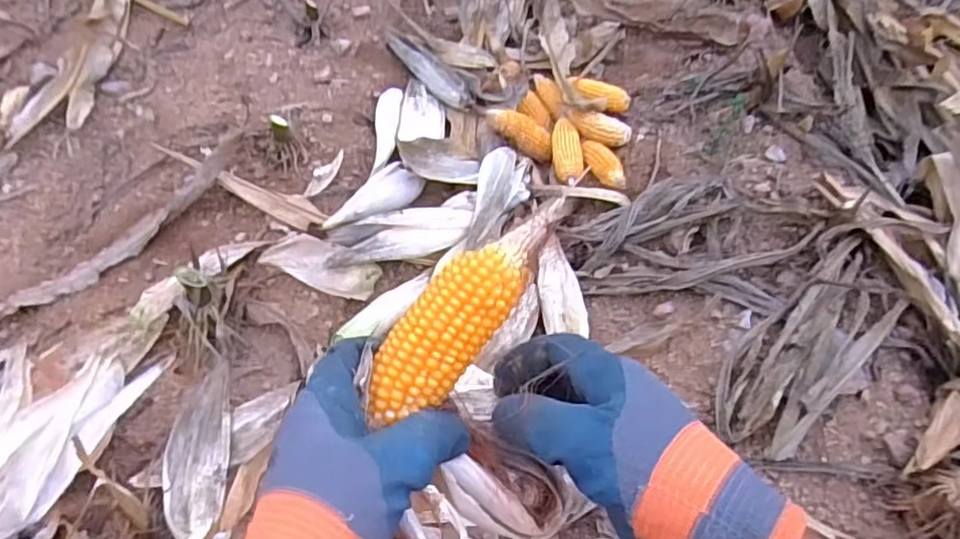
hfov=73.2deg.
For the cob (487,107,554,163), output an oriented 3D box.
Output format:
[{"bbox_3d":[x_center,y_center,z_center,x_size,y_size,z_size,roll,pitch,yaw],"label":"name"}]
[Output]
[{"bbox_3d":[0.068,-0.230,1.086,0.123,0.042,0.053,30,57,-20],"label":"cob"}]

